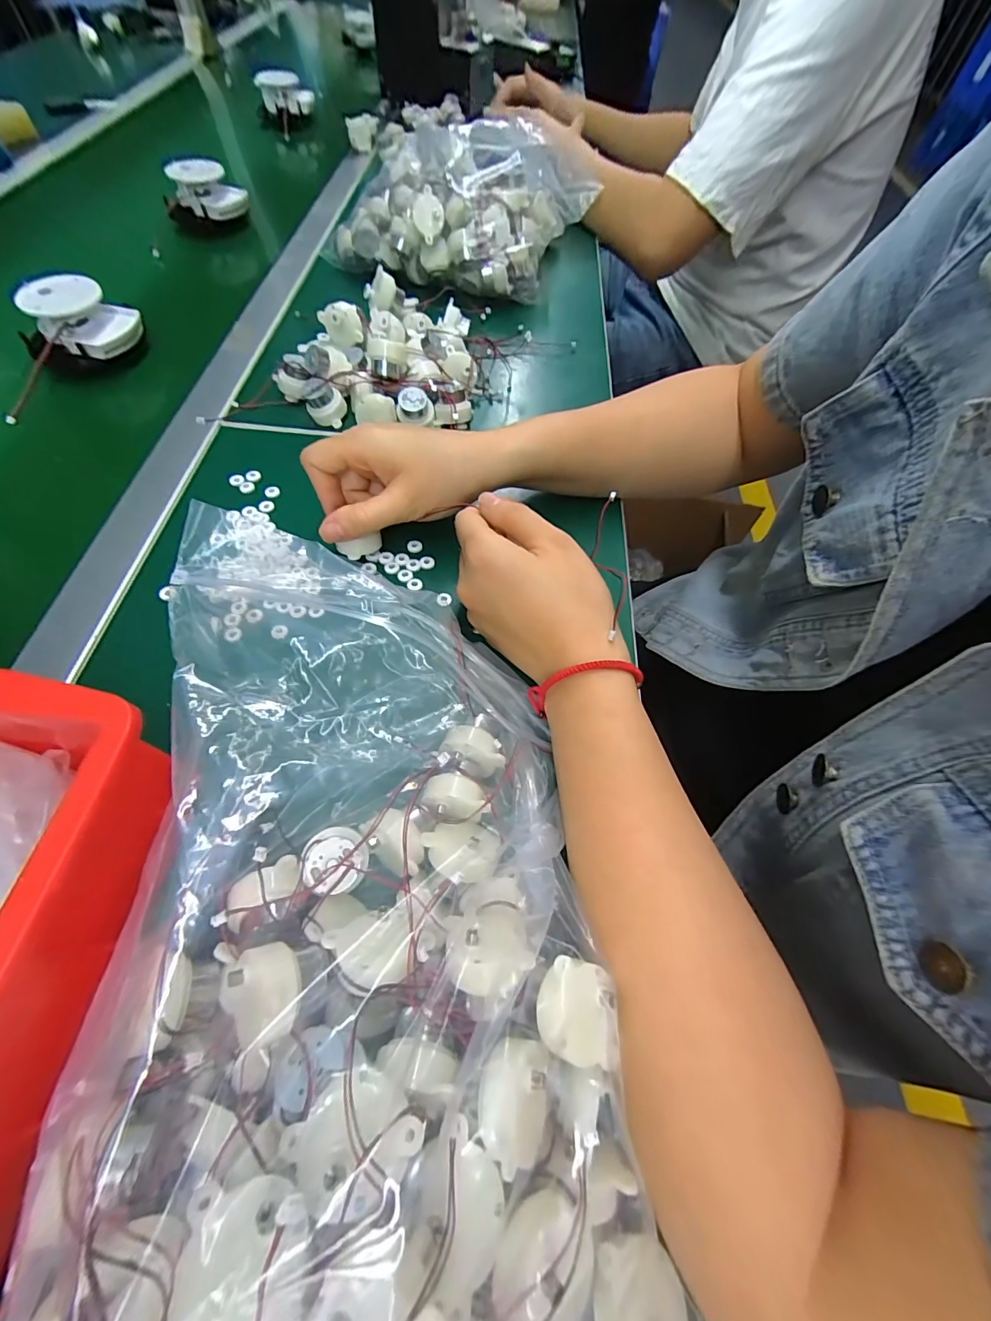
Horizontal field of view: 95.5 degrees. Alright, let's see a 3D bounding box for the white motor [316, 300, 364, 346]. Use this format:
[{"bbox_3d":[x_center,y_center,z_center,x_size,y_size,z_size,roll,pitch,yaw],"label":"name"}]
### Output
[{"bbox_3d":[-0.138,-0.303,0.399,0.034,0.026,0.026,-16,64,-11],"label":"white motor"}]

